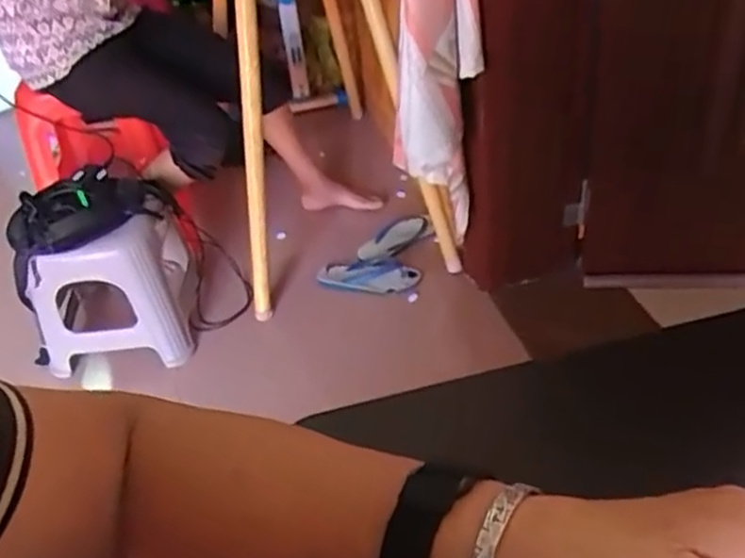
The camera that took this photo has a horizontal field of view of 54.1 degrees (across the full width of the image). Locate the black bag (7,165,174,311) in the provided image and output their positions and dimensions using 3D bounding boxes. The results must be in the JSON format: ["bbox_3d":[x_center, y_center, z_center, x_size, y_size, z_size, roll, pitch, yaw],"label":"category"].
[{"bbox_3d":[-0.566,-0.119,1.473,0.348,0.130,0.171,-26,42,-23],"label":"black bag"}]

